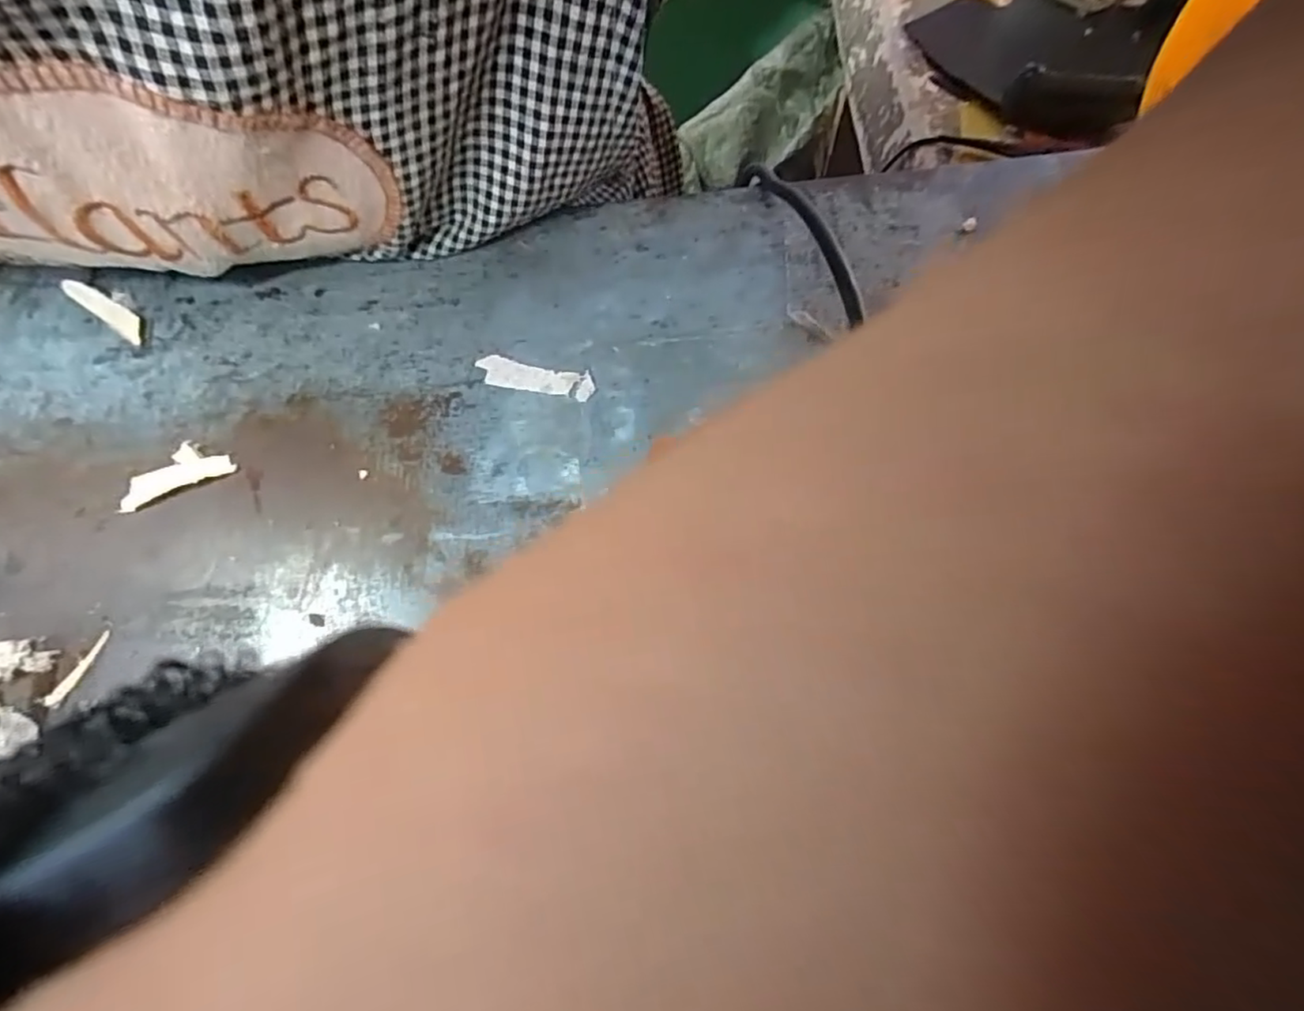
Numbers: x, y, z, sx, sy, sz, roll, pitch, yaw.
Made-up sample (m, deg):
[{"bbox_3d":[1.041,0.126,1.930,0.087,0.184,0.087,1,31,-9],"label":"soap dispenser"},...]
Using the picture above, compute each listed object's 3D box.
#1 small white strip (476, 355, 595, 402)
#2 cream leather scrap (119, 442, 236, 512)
[{"bbox_3d":[-0.038,-0.041,0.190,0.039,0.004,0.010,12,73,10],"label":"small white strip"},{"bbox_3d":[-0.145,-0.011,0.180,0.032,0.004,0.015,-24,66,-10],"label":"cream leather scrap"}]

